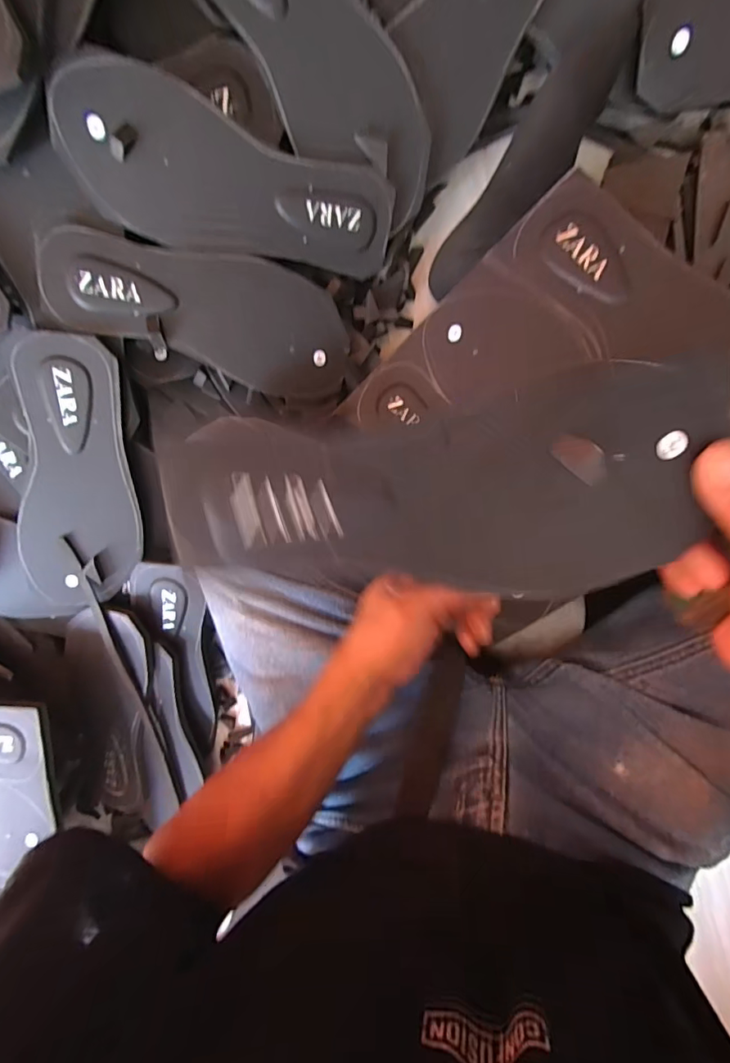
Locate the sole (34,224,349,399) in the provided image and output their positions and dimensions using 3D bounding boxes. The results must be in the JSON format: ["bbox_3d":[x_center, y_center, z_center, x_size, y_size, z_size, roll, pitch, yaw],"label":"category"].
[{"bbox_3d":[-0.132,-0.187,0.394,0.243,0.008,0.096,13,110,-17],"label":"sole"}]

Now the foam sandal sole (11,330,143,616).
[{"bbox_3d":[-0.259,-0.037,0.425,0.099,0.015,0.259,7,113,-19],"label":"foam sandal sole"}]

